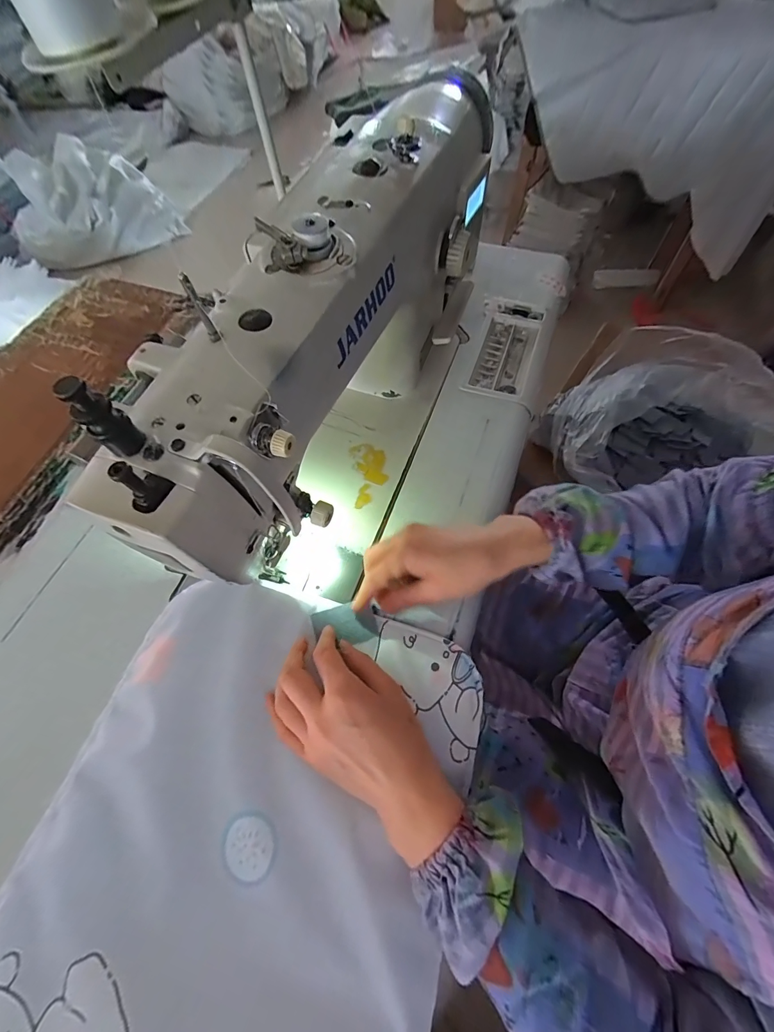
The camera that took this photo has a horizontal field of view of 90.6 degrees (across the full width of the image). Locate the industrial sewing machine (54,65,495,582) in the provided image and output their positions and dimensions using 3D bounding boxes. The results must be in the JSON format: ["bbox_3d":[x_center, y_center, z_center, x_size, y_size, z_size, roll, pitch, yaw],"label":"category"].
[{"bbox_3d":[-0.030,-0.181,0.378,0.131,0.245,0.540,20,67,12],"label":"industrial sewing machine"}]

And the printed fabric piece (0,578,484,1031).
[{"bbox_3d":[-0.116,0.263,0.295,0.322,0.033,0.396,14,65,10],"label":"printed fabric piece"}]

